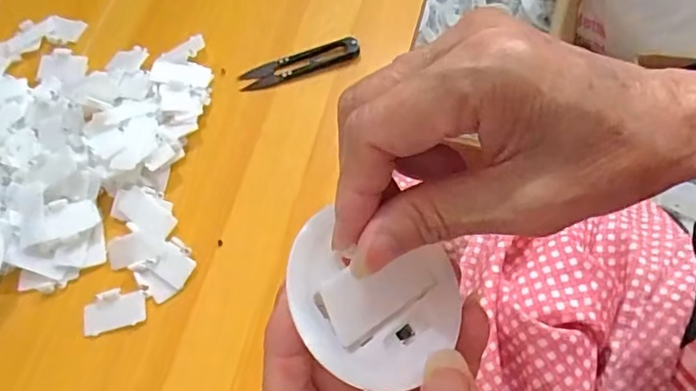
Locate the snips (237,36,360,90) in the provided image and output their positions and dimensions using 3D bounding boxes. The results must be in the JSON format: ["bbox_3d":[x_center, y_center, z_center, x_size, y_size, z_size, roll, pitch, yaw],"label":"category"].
[{"bbox_3d":[-0.041,-0.109,0.464,0.103,0.006,0.025,-15,65,9],"label":"snips"}]

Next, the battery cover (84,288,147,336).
[{"bbox_3d":[-0.167,0.082,0.399,0.046,0.004,0.029,-15,68,4],"label":"battery cover"}]

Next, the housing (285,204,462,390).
[{"bbox_3d":[0.008,0.039,0.195,0.066,0.014,0.053,20,60,-24],"label":"housing"}]

